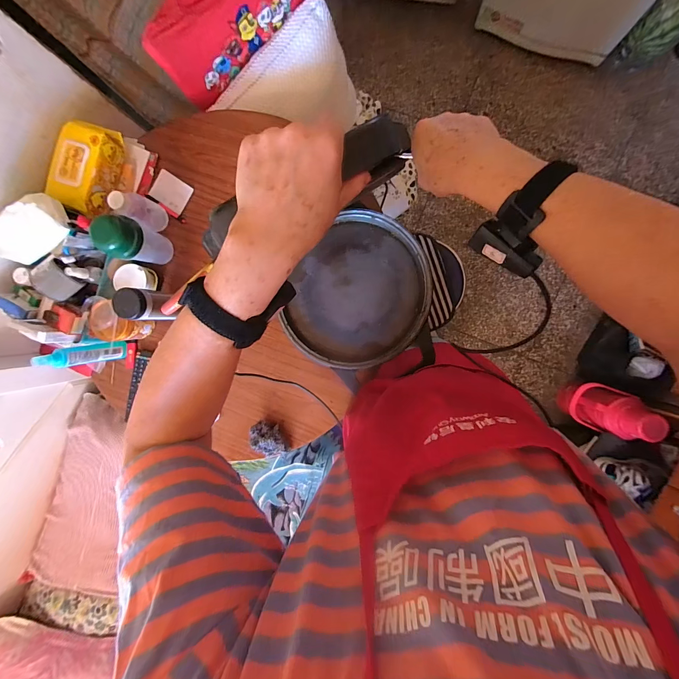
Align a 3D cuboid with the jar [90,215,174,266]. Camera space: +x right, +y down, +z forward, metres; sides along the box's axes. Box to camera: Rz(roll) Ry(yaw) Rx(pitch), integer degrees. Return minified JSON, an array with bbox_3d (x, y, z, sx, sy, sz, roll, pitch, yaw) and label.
[{"bbox_3d":[-0.457,-0.221,0.696,0.068,0.164,0.083,18,96,5],"label":"jar"}]

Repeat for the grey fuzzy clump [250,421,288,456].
[{"bbox_3d":[-0.171,0.245,0.753,0.088,0.045,0.083,1,94,7],"label":"grey fuzzy clump"}]

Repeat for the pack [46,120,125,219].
[{"bbox_3d":[-0.589,-0.398,0.715,0.100,0.080,0.205,20,96,5],"label":"pack"}]

